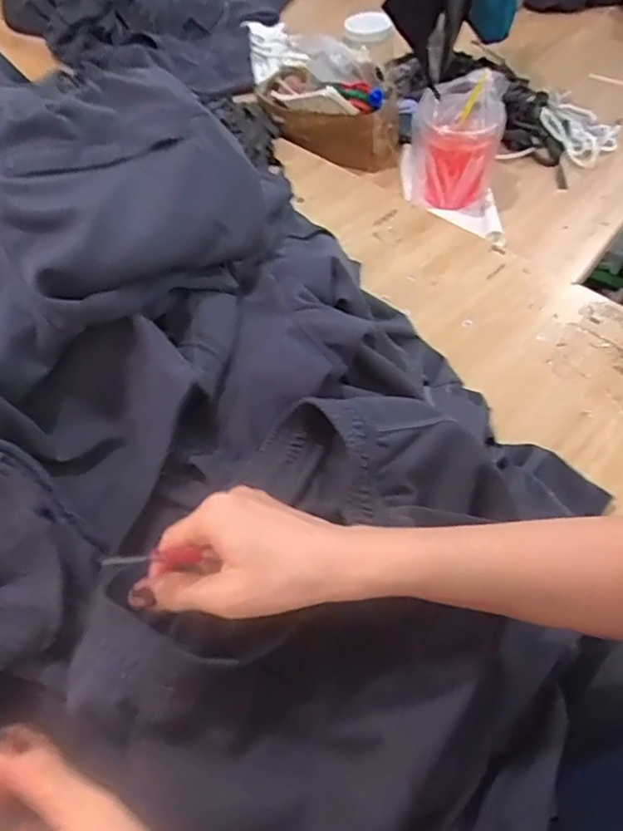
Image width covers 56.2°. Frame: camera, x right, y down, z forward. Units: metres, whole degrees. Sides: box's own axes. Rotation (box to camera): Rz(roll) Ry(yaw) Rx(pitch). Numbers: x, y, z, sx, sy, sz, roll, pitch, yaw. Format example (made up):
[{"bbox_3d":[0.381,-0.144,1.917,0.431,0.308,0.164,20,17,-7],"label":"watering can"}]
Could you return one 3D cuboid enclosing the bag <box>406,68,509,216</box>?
[{"bbox_3d":[0.222,-0.434,0.920,0.144,0.183,0.103,12,56,11],"label":"bag"}]

